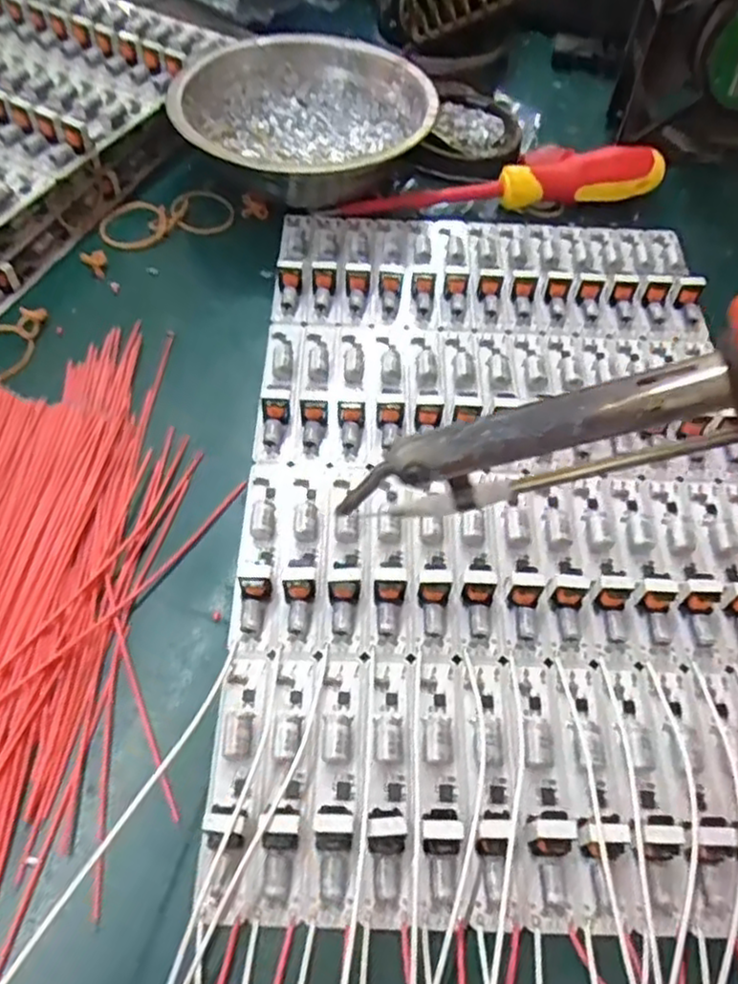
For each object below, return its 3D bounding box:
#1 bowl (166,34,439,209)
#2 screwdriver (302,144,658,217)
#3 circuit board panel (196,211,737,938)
[{"bbox_3d":[-0.034,-0.183,0.362,0.119,0.039,0.123,2,57,-3],"label":"bowl"},{"bbox_3d":[0.062,-0.156,0.357,0.167,0.024,0.023,-4,58,-6],"label":"screwdriver"},{"bbox_3d":[0.051,-0.009,0.273,0.188,0.017,0.298,2,57,-2],"label":"circuit board panel"}]

